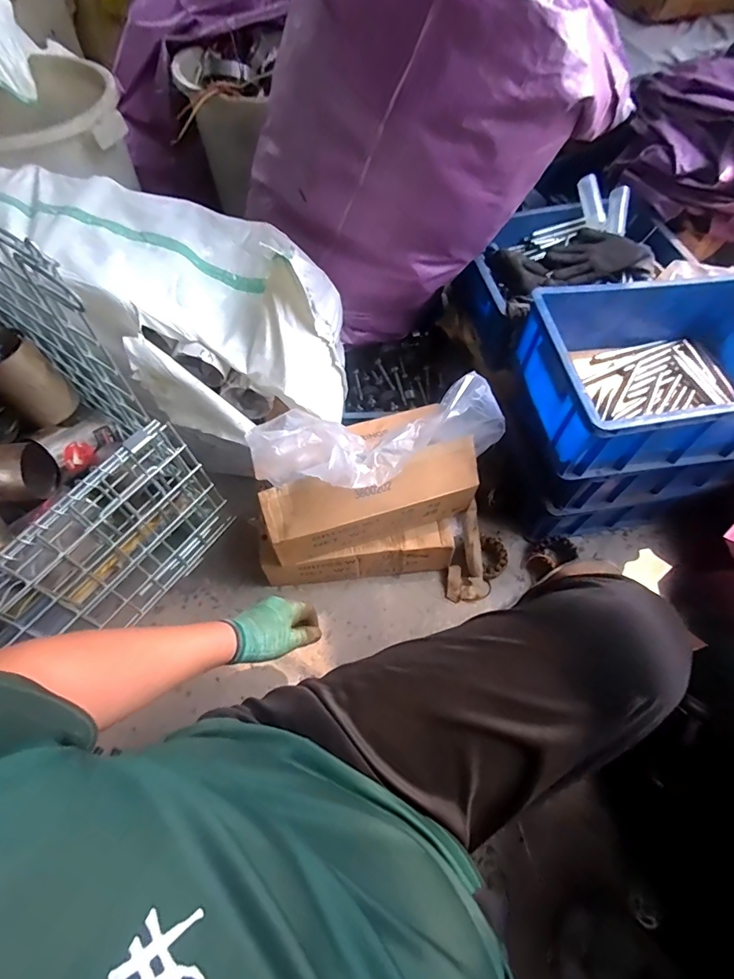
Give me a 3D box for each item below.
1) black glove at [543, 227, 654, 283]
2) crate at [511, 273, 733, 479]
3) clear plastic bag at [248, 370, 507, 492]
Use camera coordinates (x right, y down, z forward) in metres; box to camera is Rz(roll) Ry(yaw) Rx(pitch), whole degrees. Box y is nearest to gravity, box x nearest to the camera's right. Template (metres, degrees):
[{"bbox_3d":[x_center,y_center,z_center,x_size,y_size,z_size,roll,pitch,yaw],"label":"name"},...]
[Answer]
[{"bbox_3d":[0.460,-0.474,0.924,0.192,0.038,0.146,2,61,-1],"label":"black glove"},{"bbox_3d":[0.486,-0.198,0.771,0.399,0.136,0.291,-7,62,-5],"label":"crate"},{"bbox_3d":[0.031,-0.068,0.697,0.397,0.138,0.131,-11,62,-8],"label":"clear plastic bag"}]

